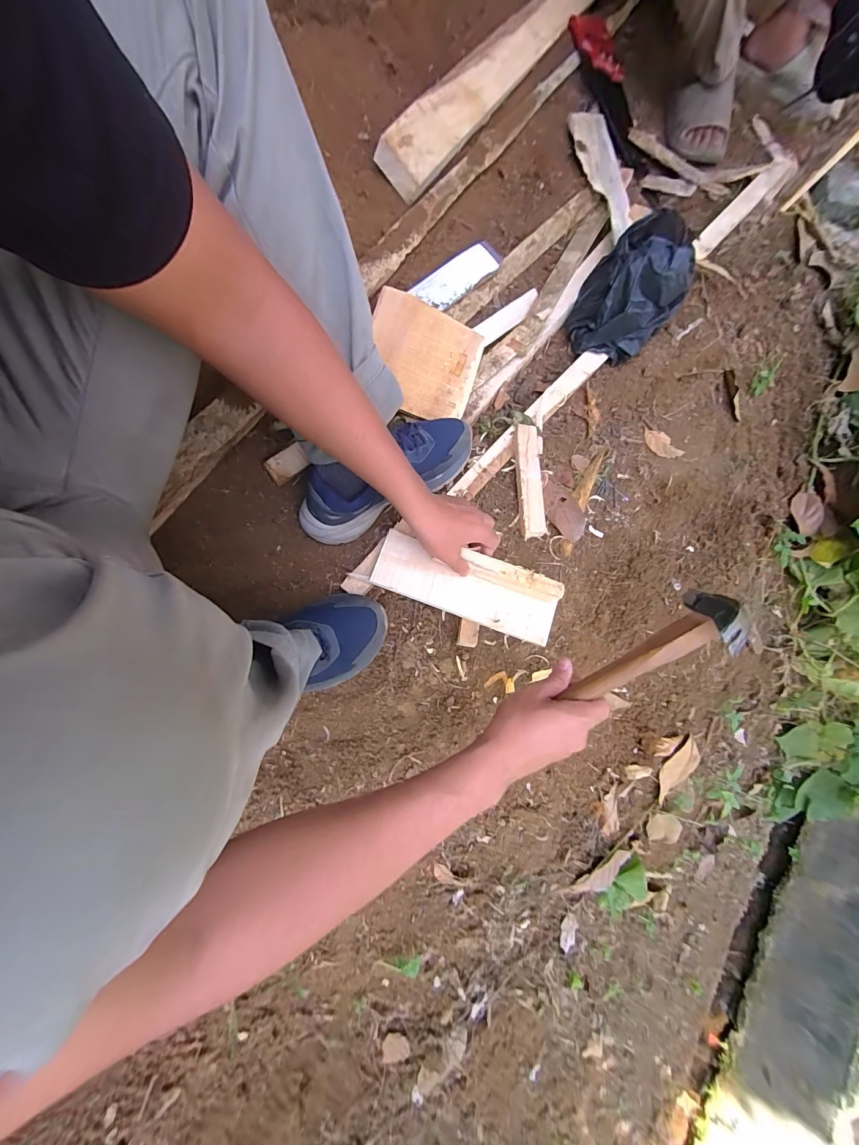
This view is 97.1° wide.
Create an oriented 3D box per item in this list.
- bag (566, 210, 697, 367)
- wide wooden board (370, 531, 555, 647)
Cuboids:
[{"bbox_3d":[0.352,-0.497,0.659,0.158,0.162,0.195,26,77,7],"label":"bag"},{"bbox_3d":[0.053,0.026,0.546,0.266,0.011,0.080,23,76,-2],"label":"wide wooden board"}]

